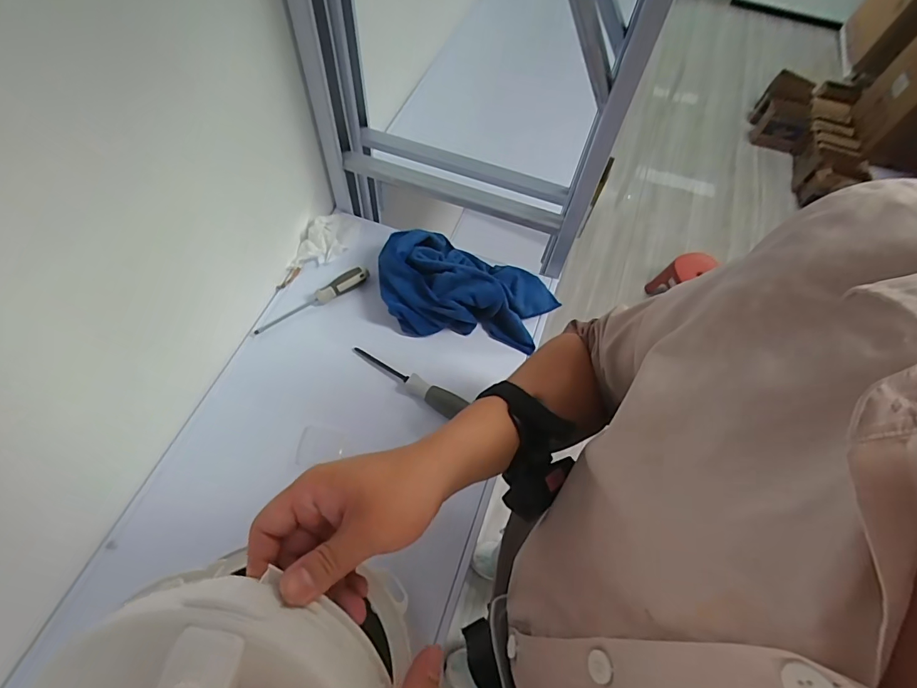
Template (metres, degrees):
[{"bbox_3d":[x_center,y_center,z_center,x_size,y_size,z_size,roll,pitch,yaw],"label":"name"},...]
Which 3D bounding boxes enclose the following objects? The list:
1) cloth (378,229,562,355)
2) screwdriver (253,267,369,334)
[{"bbox_3d":[0.016,-0.087,0.671,0.270,0.074,0.162,12,62,3],"label":"cloth"},{"bbox_3d":[-0.218,-0.067,0.672,0.183,0.026,0.024,-29,67,-18],"label":"screwdriver"}]

